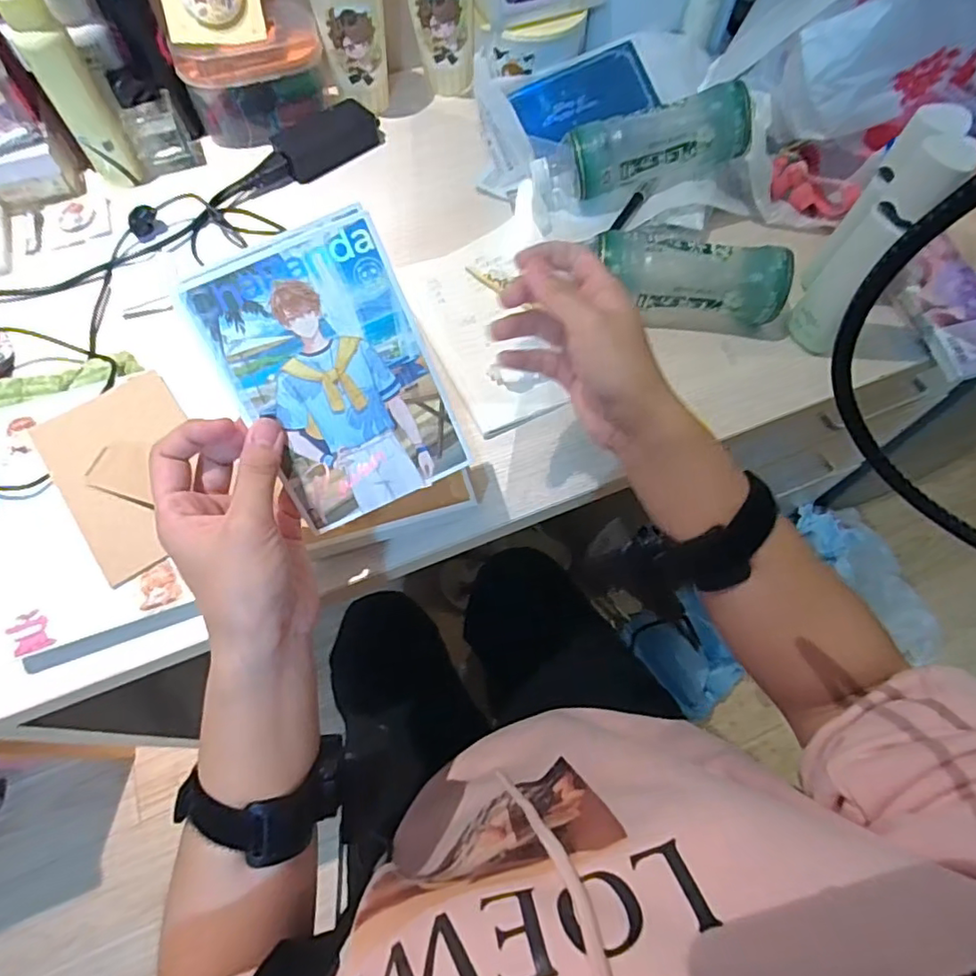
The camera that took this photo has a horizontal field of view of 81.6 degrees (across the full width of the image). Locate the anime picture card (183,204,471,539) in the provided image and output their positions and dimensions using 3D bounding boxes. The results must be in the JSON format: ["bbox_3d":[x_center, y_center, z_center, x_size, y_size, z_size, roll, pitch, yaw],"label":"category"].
[{"bbox_3d":[-0.077,-0.056,0.299,0.098,0.145,0.004,-26,25,-7],"label":"anime picture card"}]

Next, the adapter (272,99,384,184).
[{"bbox_3d":[-0.172,-0.378,0.616,0.118,0.033,0.050,-35,69,-16],"label":"adapter"}]

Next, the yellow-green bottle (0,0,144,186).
[{"bbox_3d":[-0.387,-0.369,0.530,0.044,0.167,0.035,-28,68,-13],"label":"yellow-green bottle"}]

